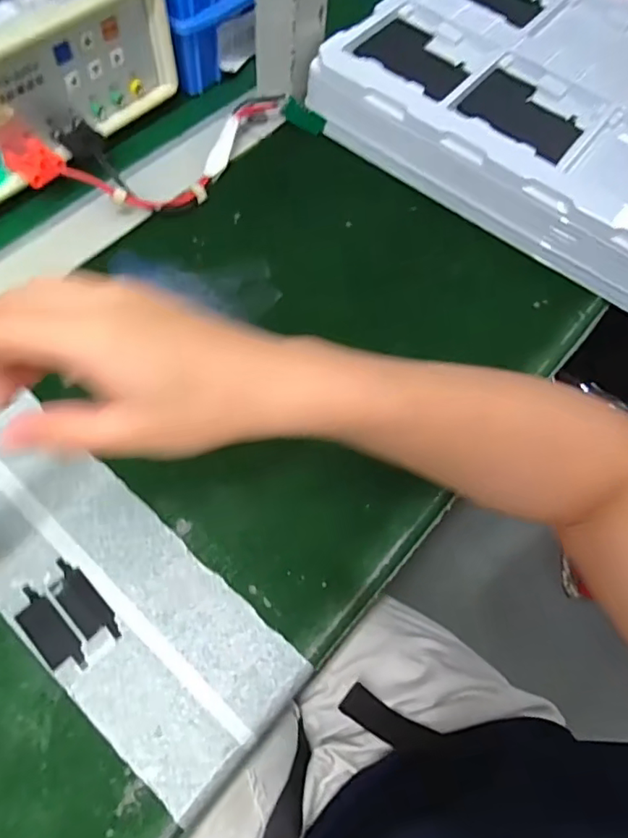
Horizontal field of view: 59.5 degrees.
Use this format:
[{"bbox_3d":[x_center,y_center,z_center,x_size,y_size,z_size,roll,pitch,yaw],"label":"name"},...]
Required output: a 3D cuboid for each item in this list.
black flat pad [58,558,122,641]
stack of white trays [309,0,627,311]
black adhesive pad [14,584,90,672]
[{"bbox_3d":[-0.126,0.099,0.297,0.019,0.004,0.053,-41,74,-19],"label":"black flat pad"},{"bbox_3d":[0.202,-0.271,0.460,0.317,0.053,0.290,36,69,12],"label":"stack of white trays"},{"bbox_3d":[-0.141,0.113,0.291,0.052,0.004,0.018,41,70,14],"label":"black adhesive pad"}]

